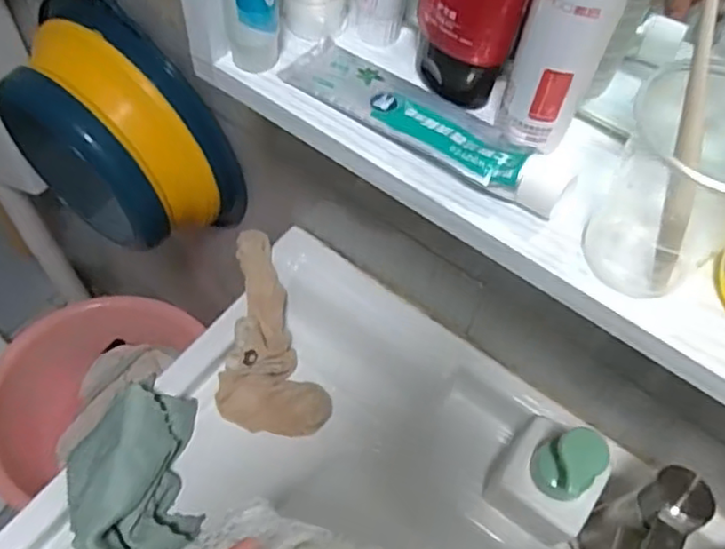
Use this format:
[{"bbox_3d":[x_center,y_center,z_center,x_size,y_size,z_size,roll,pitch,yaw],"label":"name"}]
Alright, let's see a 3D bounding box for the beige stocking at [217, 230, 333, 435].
[{"bbox_3d":[-0.093,0.057,0.635,0.098,0.034,0.194,-7,76,-8],"label":"beige stocking"}]

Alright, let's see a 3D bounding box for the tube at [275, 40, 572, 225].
[{"bbox_3d":[0.031,-0.083,0.340,0.164,0.021,0.044,34,62,16],"label":"tube"}]

